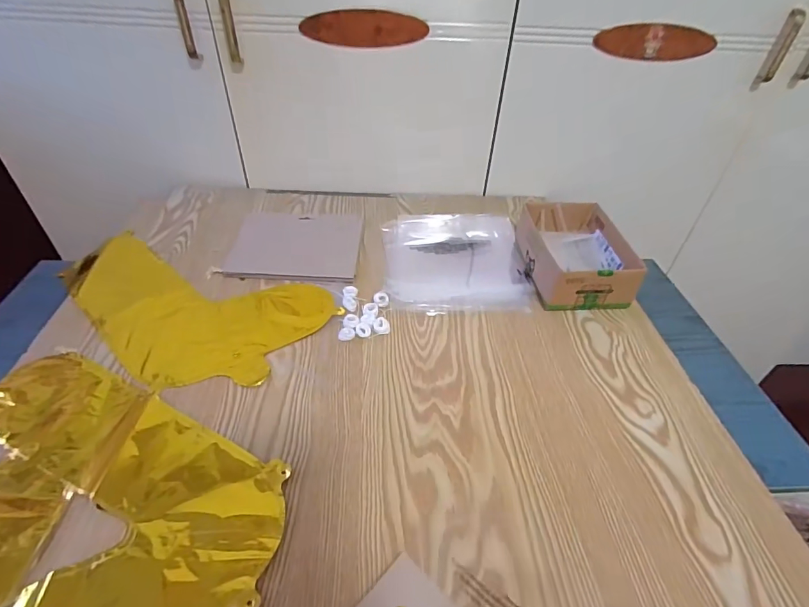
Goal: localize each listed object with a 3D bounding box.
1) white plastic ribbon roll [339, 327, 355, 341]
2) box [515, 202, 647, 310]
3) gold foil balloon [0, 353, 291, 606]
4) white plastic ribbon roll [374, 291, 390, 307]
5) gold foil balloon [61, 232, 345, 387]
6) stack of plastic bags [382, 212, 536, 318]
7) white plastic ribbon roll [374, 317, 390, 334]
[{"bbox_3d":[-0.073,0.039,0.545,0.020,0.006,0.018,-2,42,-6],"label":"white plastic ribbon roll"},{"bbox_3d":[0.254,-0.075,0.648,0.125,0.070,0.183,1,42,-3],"label":"box"},{"bbox_3d":[-0.318,0.213,0.331,0.345,0.015,0.357,19,44,18],"label":"gold foil balloon"},{"bbox_3d":[-0.031,-0.007,0.594,0.021,0.009,0.023,2,42,-1],"label":"white plastic ribbon roll"},{"bbox_3d":[-0.309,-0.002,0.588,0.388,0.009,0.214,19,44,18],"label":"gold foil balloon"},{"bbox_3d":[0.082,-0.075,0.689,0.219,0.012,0.247,-1,42,-4],"label":"stack of plastic bags"},{"bbox_3d":[-0.030,0.027,0.558,0.022,0.012,0.020,2,42,-1],"label":"white plastic ribbon roll"}]

